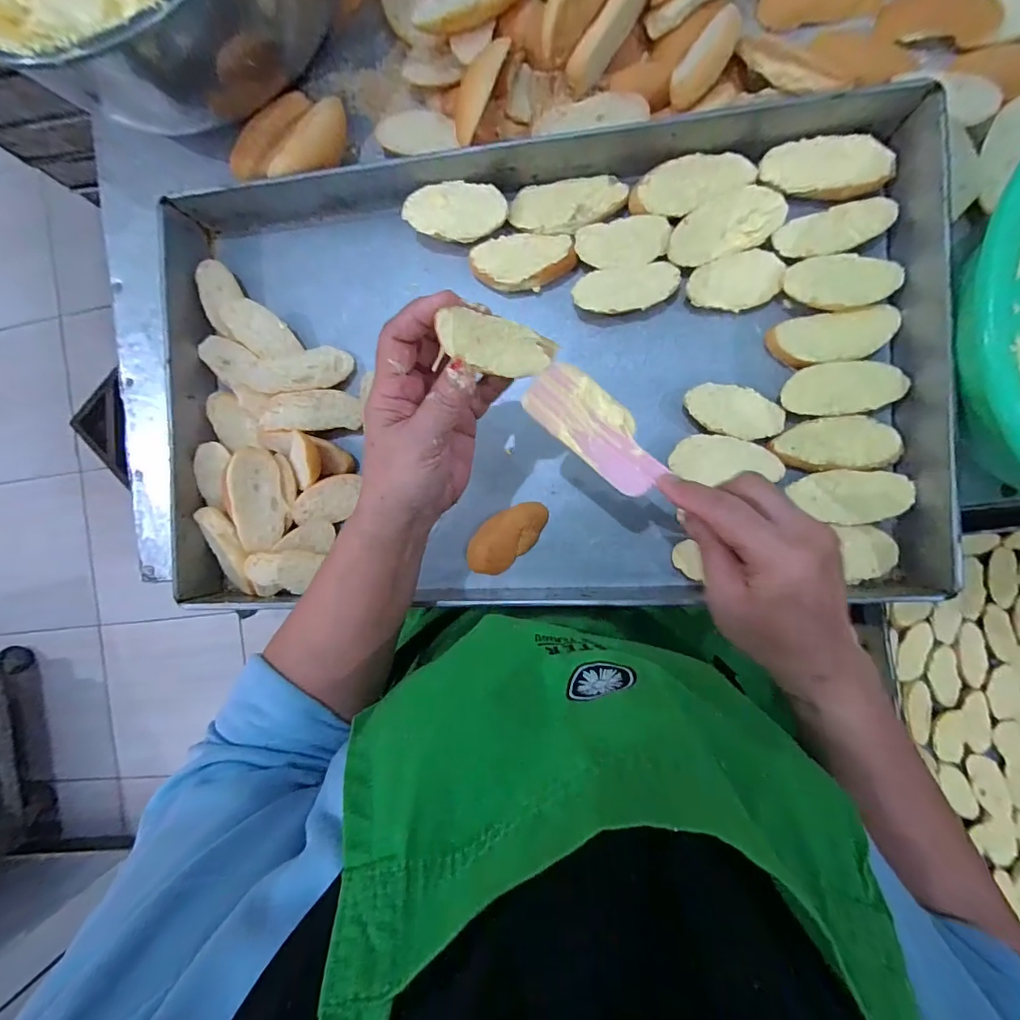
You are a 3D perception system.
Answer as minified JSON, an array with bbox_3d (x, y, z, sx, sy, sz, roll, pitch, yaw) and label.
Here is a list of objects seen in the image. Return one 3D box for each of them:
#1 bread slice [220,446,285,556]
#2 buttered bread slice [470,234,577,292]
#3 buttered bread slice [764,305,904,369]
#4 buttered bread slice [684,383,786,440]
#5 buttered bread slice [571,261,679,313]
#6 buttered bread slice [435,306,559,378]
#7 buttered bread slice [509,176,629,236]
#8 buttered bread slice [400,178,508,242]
[{"bbox_3d":[-0.225,-0.009,0.404,0.044,0.008,0.088,-12,102,-30],"label":"bread slice"},{"bbox_3d":[0.011,-0.211,0.388,0.086,0.018,0.046,-1,91,8],"label":"buttered bread slice"},{"bbox_3d":[0.255,-0.135,0.359,0.091,0.021,0.039,-7,91,8],"label":"buttered bread slice"},{"bbox_3d":[0.180,-0.080,0.374,0.075,0.022,0.037,17,94,7],"label":"buttered bread slice"},{"bbox_3d":[0.096,-0.182,0.380,0.084,0.020,0.037,-7,91,8],"label":"buttered bread slice"},{"bbox_3d":[-0.006,-0.093,0.262,0.072,0.007,0.031,1,98,-30],"label":"buttered bread slice"},{"bbox_3d":[0.048,-0.254,0.383,0.094,0.009,0.045,-3,91,8],"label":"buttered bread slice"},{"bbox_3d":[-0.046,-0.253,0.389,0.083,0.018,0.044,9,93,7],"label":"buttered bread slice"}]

